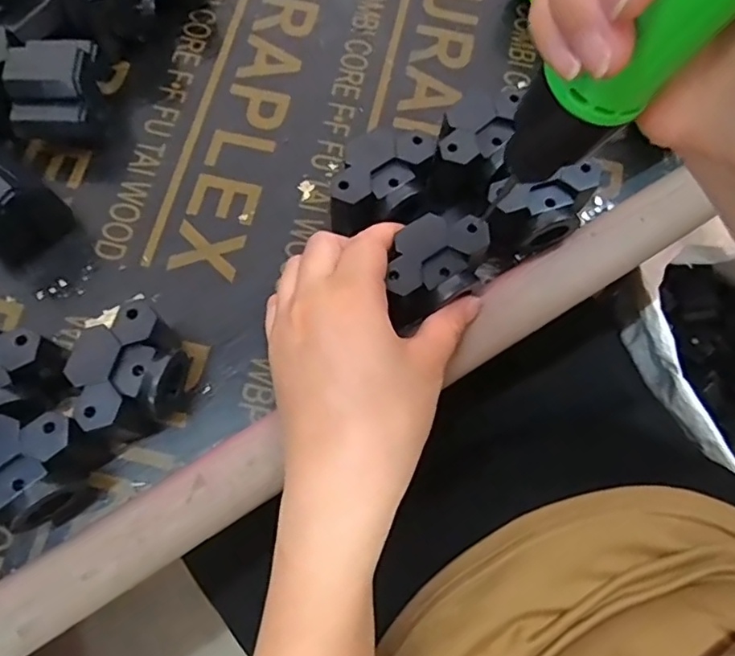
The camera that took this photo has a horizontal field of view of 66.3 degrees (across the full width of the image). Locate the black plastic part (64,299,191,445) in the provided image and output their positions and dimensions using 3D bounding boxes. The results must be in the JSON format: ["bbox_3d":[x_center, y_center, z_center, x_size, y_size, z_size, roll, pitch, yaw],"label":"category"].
[{"bbox_3d":[-0.106,0.022,0.258,0.041,0.043,0.054,-11,73,-5],"label":"black plastic part"}]

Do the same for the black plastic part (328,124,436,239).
[{"bbox_3d":[0.007,-0.070,0.290,0.057,0.041,0.043,-20,74,-8],"label":"black plastic part"}]

